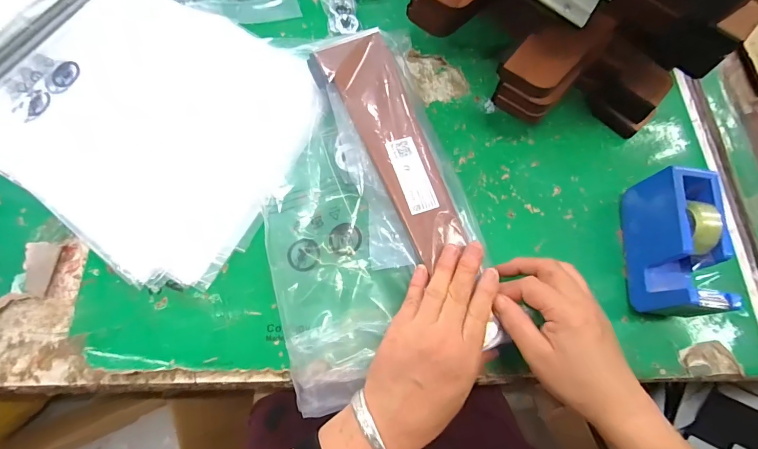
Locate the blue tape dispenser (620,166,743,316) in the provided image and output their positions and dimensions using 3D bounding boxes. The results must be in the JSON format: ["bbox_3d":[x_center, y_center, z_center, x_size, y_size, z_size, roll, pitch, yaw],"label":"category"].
[{"bbox_3d":[0.279,0.021,0.371,0.049,0.078,0.130,7,71,1],"label":"blue tape dispenser"}]

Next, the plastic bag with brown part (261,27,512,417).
[{"bbox_3d":[-0.021,-0.031,0.398,0.196,0.051,0.358,-14,72,-6],"label":"plastic bag with brown part"}]

